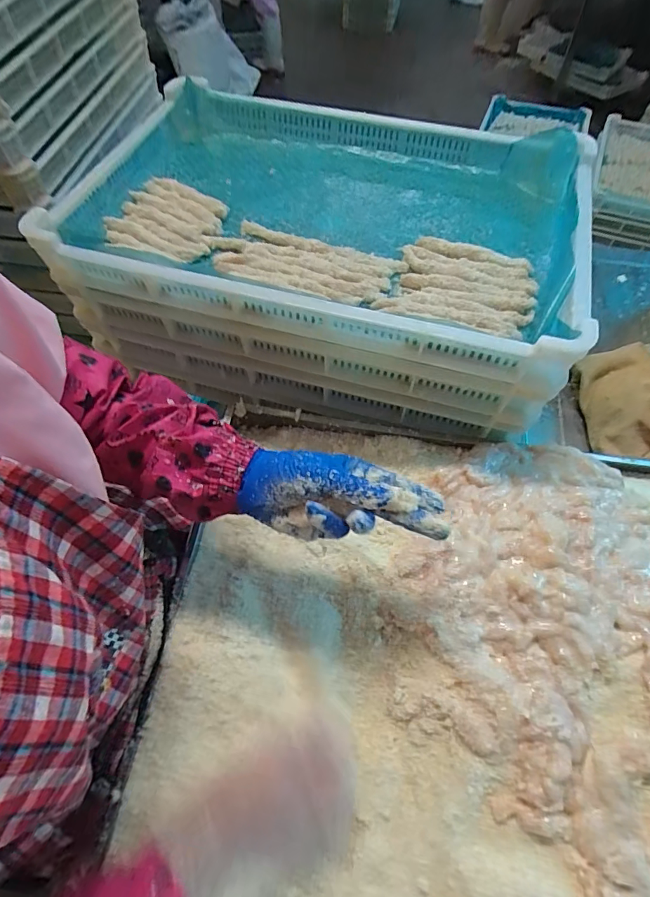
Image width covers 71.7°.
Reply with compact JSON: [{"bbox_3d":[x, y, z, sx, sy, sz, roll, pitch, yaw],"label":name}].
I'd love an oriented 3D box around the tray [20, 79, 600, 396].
[{"bbox_3d":[0.000,-0.300,0.563,0.581,0.081,0.415,16,60,9],"label":"tray"}]

